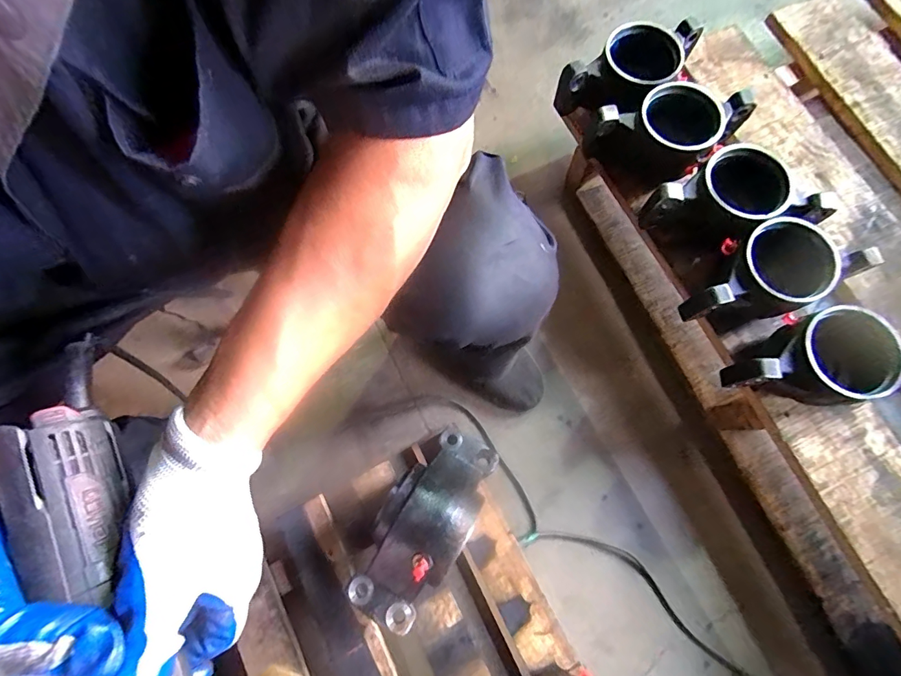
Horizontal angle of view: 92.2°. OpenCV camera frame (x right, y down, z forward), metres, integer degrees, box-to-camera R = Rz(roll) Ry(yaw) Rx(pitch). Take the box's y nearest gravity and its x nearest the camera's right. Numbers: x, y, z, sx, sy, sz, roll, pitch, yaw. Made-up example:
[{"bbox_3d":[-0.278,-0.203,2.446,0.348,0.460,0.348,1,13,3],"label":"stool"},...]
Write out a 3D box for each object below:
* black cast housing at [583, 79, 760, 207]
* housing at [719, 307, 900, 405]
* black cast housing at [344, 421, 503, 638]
[{"bbox_3d":[0.320,-0.313,0.653,0.196,0.106,0.150,-38,78,-9],"label":"black cast housing"},{"bbox_3d":[0.468,0.032,0.560,0.213,0.117,0.112,-14,75,-3],"label":"housing"},{"bbox_3d":[-0.026,0.205,0.498,0.092,0.075,0.225,31,64,8],"label":"black cast housing"}]

